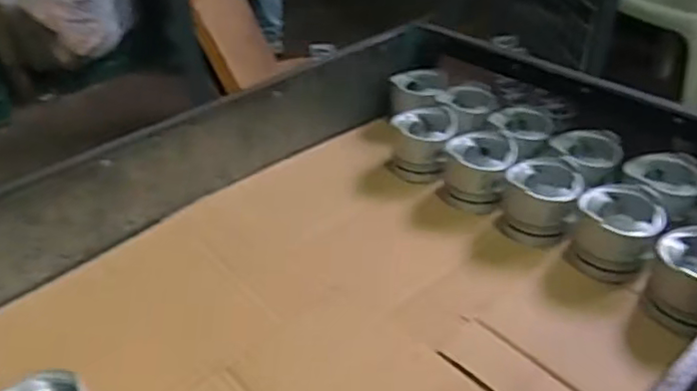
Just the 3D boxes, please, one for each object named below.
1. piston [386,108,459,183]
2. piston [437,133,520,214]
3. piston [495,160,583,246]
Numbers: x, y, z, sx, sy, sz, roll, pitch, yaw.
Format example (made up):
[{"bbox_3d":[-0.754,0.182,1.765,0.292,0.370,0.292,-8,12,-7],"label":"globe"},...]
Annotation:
[{"bbox_3d":[0.126,-0.092,1.063,0.111,0.088,0.104,4,38,10],"label":"piston"},{"bbox_3d":[0.203,-0.035,0.981,0.110,0.100,0.111,11,40,18],"label":"piston"},{"bbox_3d":[0.281,0.005,0.917,0.104,0.096,0.112,-3,38,2],"label":"piston"}]

